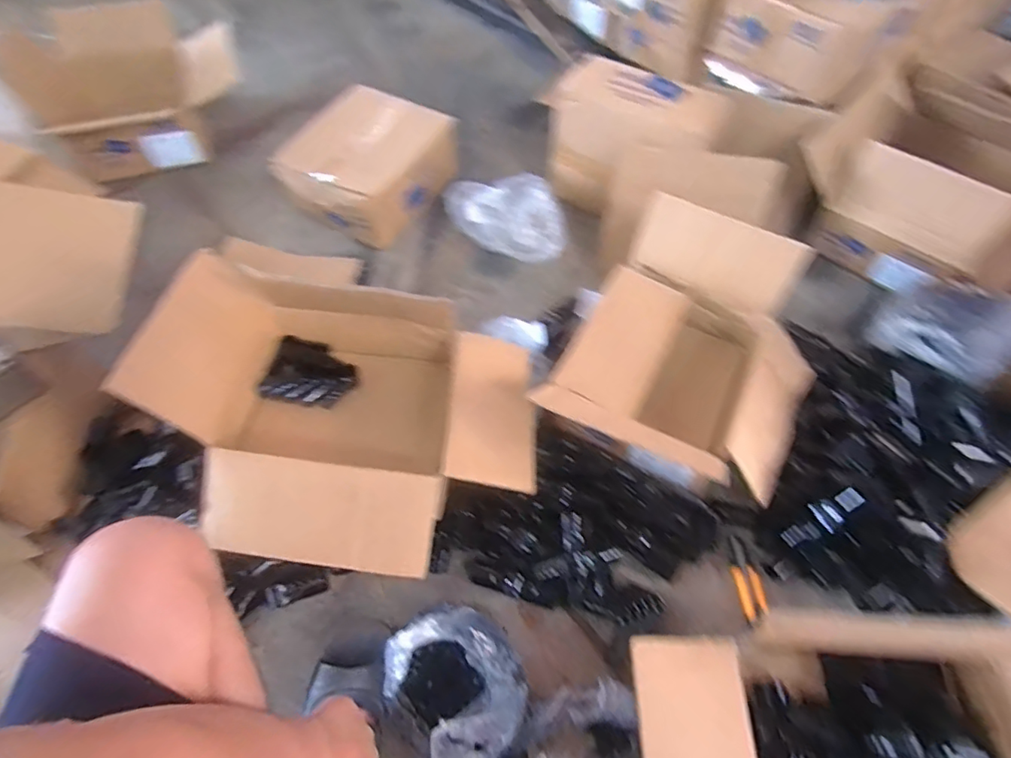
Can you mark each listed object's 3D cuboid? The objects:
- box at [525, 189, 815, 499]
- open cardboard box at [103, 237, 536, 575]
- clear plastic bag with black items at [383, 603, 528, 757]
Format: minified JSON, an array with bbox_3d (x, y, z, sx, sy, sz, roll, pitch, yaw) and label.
[{"bbox_3d":[0.288,-0.011,0.835,0.361,0.224,0.424,26,61,14],"label":"box"},{"bbox_3d":[-0.214,0.051,0.763,0.510,0.225,0.396,7,58,3],"label":"open cardboard box"},{"bbox_3d":[-0.060,0.393,0.683,0.176,0.140,0.167,39,65,21],"label":"clear plastic bag with black items"}]

